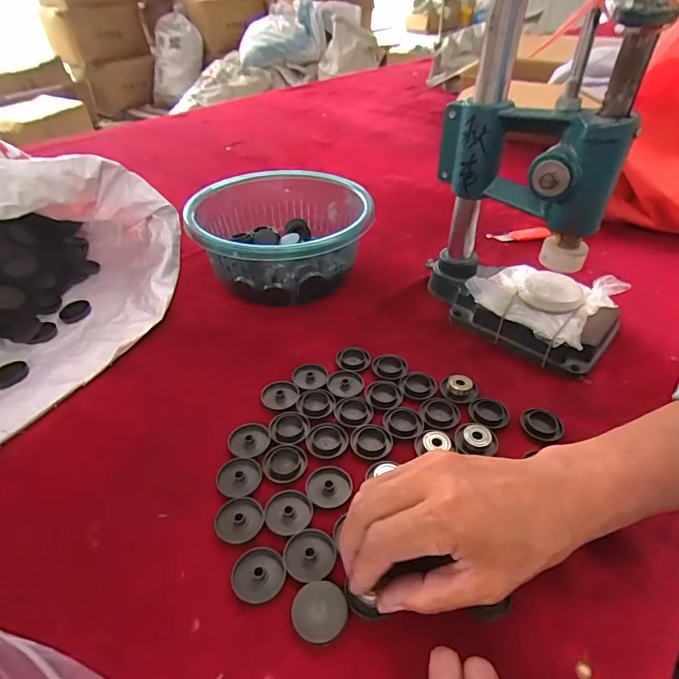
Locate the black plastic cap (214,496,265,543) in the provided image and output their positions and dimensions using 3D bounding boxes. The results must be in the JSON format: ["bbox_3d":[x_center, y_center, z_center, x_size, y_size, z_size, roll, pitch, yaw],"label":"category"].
[{"bbox_3d":[-0.070,0.124,0.308,0.033,0.004,0.032,0,40,0],"label":"black plastic cap"}]

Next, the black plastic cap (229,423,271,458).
[{"bbox_3d":[-0.073,0.081,0.361,0.034,0.006,0.031,0,40,0],"label":"black plastic cap"}]

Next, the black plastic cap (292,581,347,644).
[{"bbox_3d":[-0.012,0.161,0.264,0.032,0.004,0.032,0,40,0],"label":"black plastic cap"}]

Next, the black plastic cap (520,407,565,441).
[{"bbox_3d":[0.169,0.071,0.372,0.029,0.009,0.032,6,41,7],"label":"black plastic cap"}]

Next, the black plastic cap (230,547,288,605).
[{"bbox_3d":[-0.052,0.147,0.281,0.033,0.004,0.032,0,40,0],"label":"black plastic cap"}]

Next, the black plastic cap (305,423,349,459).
[{"bbox_3d":[-0.010,0.082,0.361,0.033,0.007,0.034,0,40,0],"label":"black plastic cap"}]

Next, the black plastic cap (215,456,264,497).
[{"bbox_3d":[-0.076,0.103,0.334,0.033,0.004,0.032,0,40,0],"label":"black plastic cap"}]

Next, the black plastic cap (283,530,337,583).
[{"bbox_3d":[-0.019,0.139,0.289,0.033,0.004,0.033,0,40,0],"label":"black plastic cap"}]

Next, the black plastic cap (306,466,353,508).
[{"bbox_3d":[-0.008,0.107,0.327,0.033,0.004,0.033,0,40,0],"label":"black plastic cap"}]

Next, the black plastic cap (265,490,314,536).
[{"bbox_3d":[-0.036,0.120,0.312,0.032,0.004,0.034,0,40,0],"label":"black plastic cap"}]

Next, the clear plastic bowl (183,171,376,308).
[{"bbox_3d":[-0.074,-0.129,0.545,0.200,0.090,0.226,-17,43,-19],"label":"clear plastic bowl"}]

